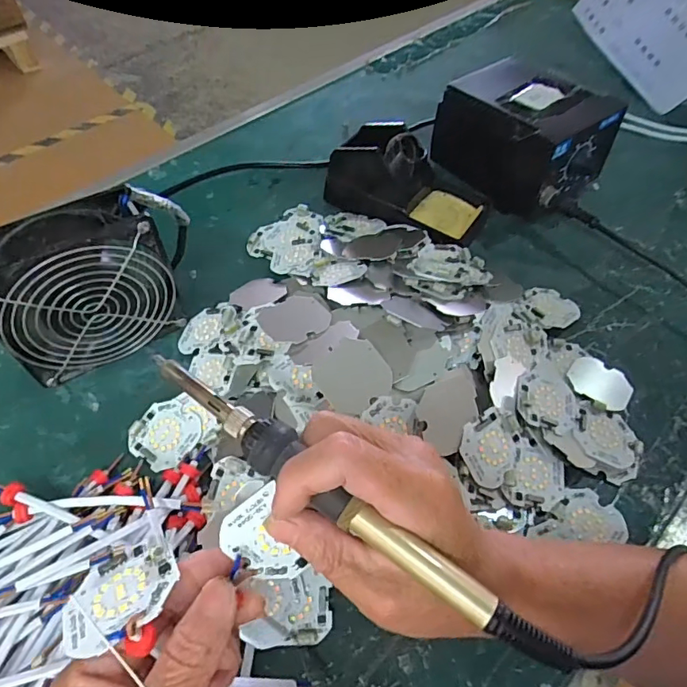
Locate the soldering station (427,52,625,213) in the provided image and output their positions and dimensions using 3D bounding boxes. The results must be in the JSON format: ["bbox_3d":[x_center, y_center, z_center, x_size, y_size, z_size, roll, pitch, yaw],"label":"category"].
[{"bbox_3d":[0.183,-0.211,0.508,0.113,0.091,0.152,-34,65,-22],"label":"soldering station"}]

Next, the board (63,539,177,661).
[{"bbox_3d":[-0.093,0.105,0.209,0.046,0.004,0.042,-29,29,-19],"label":"board"}]

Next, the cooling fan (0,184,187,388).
[{"bbox_3d":[-0.186,-0.037,0.363,0.115,0.119,0.048,-28,63,-19],"label":"cooling fan"}]

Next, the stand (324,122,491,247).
[{"bbox_3d":[0.061,-0.154,0.479,0.150,0.077,0.080,36,62,19],"label":"stand"}]

